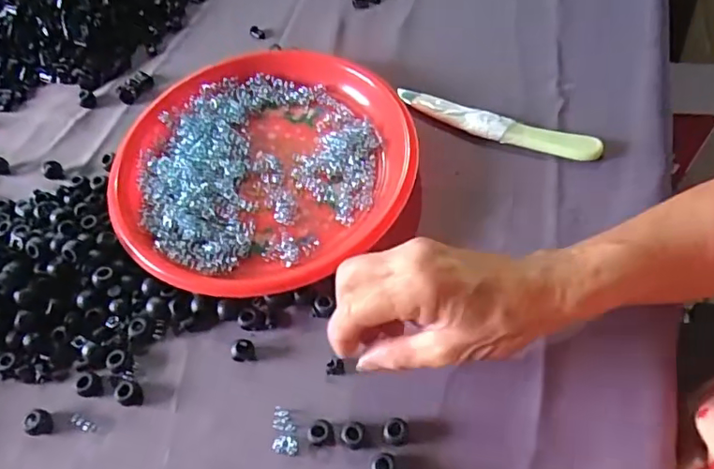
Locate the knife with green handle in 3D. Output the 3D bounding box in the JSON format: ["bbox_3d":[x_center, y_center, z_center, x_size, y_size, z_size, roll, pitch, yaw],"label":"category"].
[{"bbox_3d":[0.111,-0.087,0.445,0.160,0.014,0.021,17,62,15],"label":"knife with green handle"}]

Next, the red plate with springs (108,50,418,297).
[{"bbox_3d":[-0.070,-0.054,0.434,0.230,0.024,0.208,-41,64,-19],"label":"red plate with springs"}]

